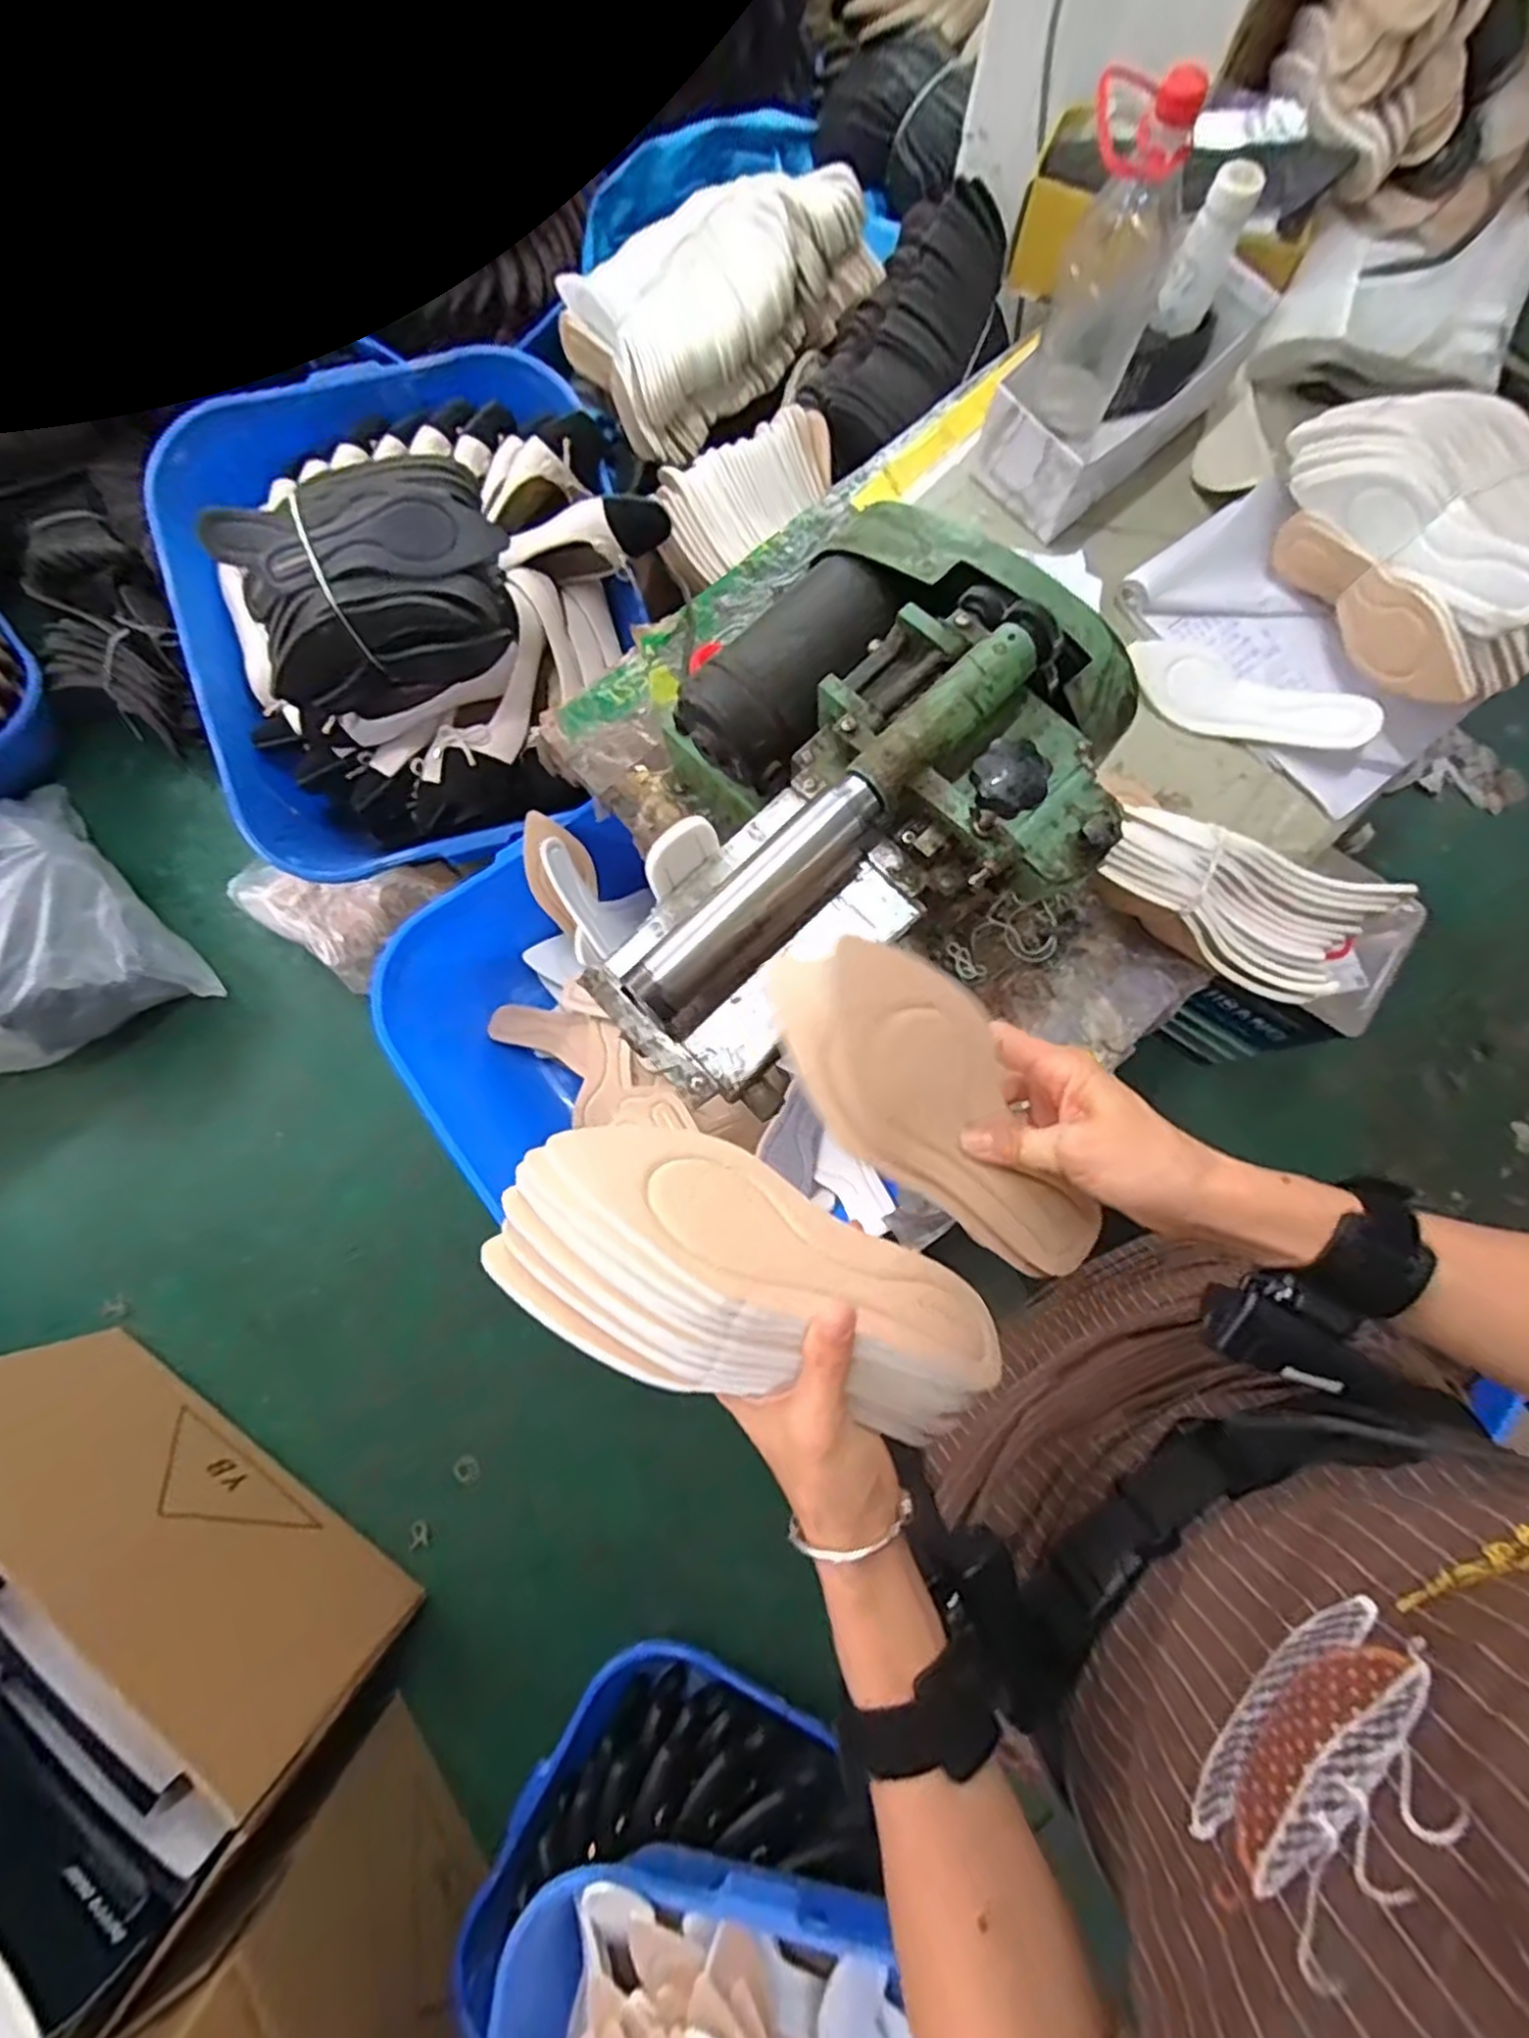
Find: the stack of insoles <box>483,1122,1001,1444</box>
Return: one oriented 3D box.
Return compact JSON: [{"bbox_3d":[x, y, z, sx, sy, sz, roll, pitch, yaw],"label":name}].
[{"bbox_3d":[-0.003,0.119,0.342,0.235,0.064,0.100,25,38,-12],"label":"stack of insoles"}]

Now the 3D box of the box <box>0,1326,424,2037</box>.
[{"bbox_3d":[-0.873,0.742,0.955,0.694,0.441,0.296,39,82,6],"label":"box"}]

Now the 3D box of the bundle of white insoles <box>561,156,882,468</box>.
[{"bbox_3d":[-0.062,-0.972,1.004,0.387,0.134,0.246,-36,82,-6],"label":"bundle of white insoles"}]

